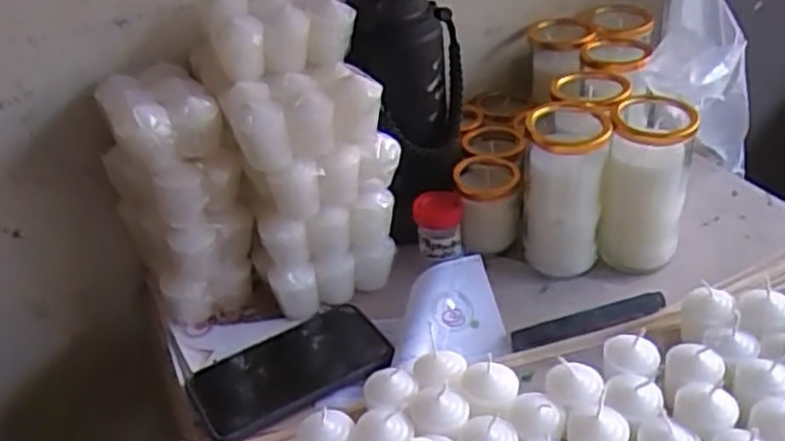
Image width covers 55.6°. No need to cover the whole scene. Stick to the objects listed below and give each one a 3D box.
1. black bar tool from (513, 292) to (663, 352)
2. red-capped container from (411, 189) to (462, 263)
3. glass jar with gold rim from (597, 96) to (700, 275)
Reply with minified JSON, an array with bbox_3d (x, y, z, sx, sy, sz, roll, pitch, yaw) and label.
[{"bbox_3d":[0.163,0.081,0.608,0.133,0.010,0.018,-15,35,-11],"label":"black bar tool"},{"bbox_3d":[0.043,0.005,0.684,0.043,0.053,0.042,-4,35,5],"label":"red-capped container"},{"bbox_3d":[0.221,-0.033,0.653,0.068,0.134,0.075,5,37,17],"label":"glass jar with gold rim"}]

